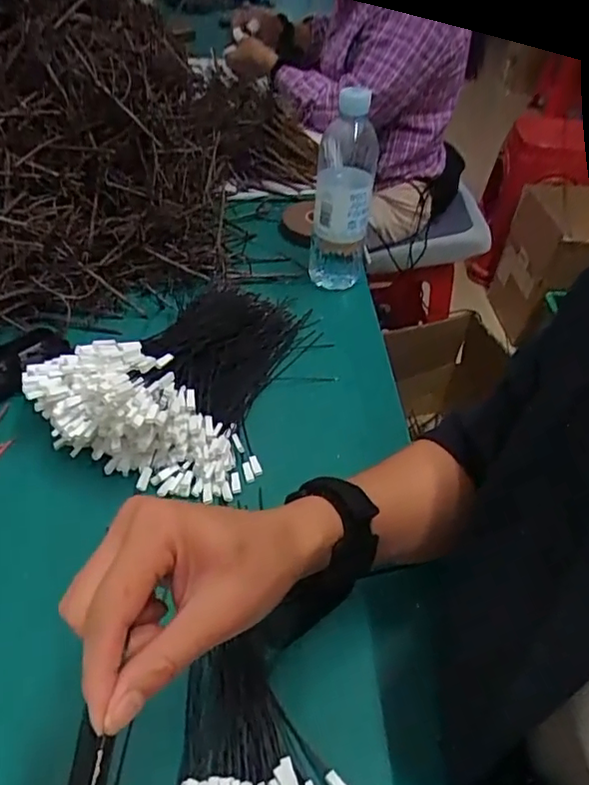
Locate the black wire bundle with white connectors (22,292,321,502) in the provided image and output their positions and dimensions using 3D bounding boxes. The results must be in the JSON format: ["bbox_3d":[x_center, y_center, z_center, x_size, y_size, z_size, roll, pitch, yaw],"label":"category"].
[{"bbox_3d":[-0.092,-0.043,0.560,0.189,0.090,0.287,17,44,11],"label":"black wire bundle with white connectors"}]

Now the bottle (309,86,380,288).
[{"bbox_3d":[0.057,-0.227,0.666,0.064,0.204,0.060,9,43,2],"label":"bottle"}]

